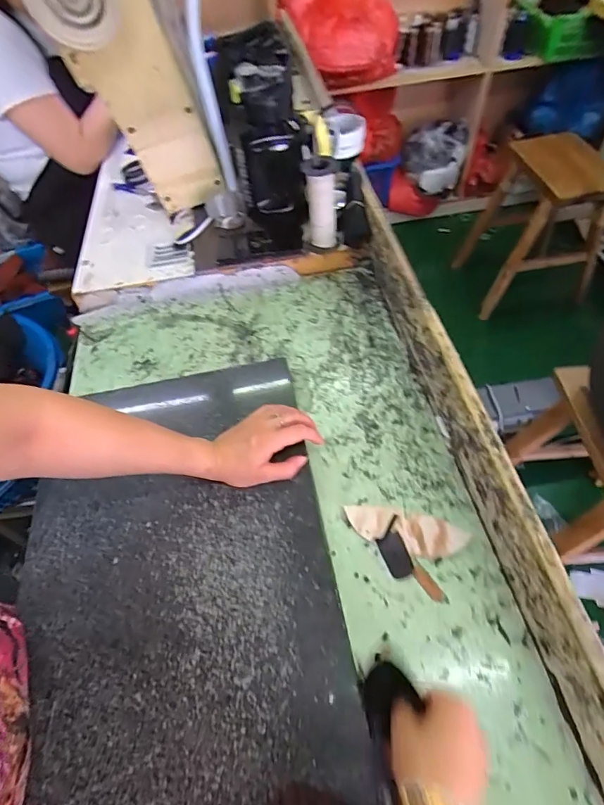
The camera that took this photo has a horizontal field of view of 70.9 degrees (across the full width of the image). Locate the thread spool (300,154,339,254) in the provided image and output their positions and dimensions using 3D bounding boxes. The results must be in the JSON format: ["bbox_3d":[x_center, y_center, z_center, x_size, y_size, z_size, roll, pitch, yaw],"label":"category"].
[{"bbox_3d":[0.031,-0.324,0.708,0.058,0.137,0.050,-5,55,2],"label":"thread spool"}]

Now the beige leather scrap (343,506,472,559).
[{"bbox_3d":[0.116,0.142,0.482,0.131,0.019,0.045,13,57,14],"label":"beige leather scrap"}]

